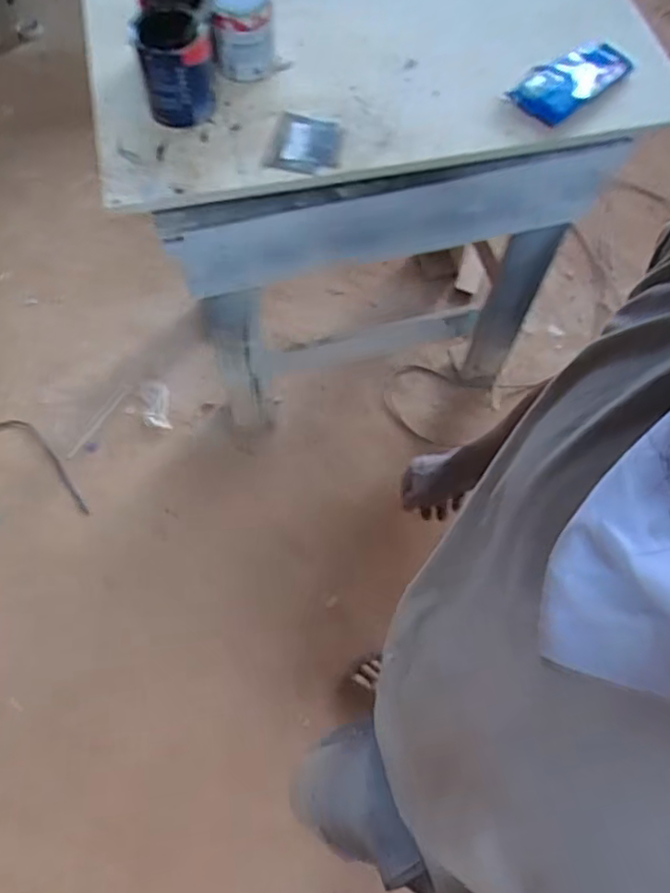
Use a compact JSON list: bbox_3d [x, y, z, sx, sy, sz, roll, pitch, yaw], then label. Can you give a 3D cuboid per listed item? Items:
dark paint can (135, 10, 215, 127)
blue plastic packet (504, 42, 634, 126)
[{"bbox_3d":[-0.238,-0.572,0.978,0.101,0.130,0.093,1,65,-1],"label":"dark paint can"},{"bbox_3d":[0.391,-0.604,1.071,0.204,0.029,0.104,-36,71,-18],"label":"blue plastic packet"}]

